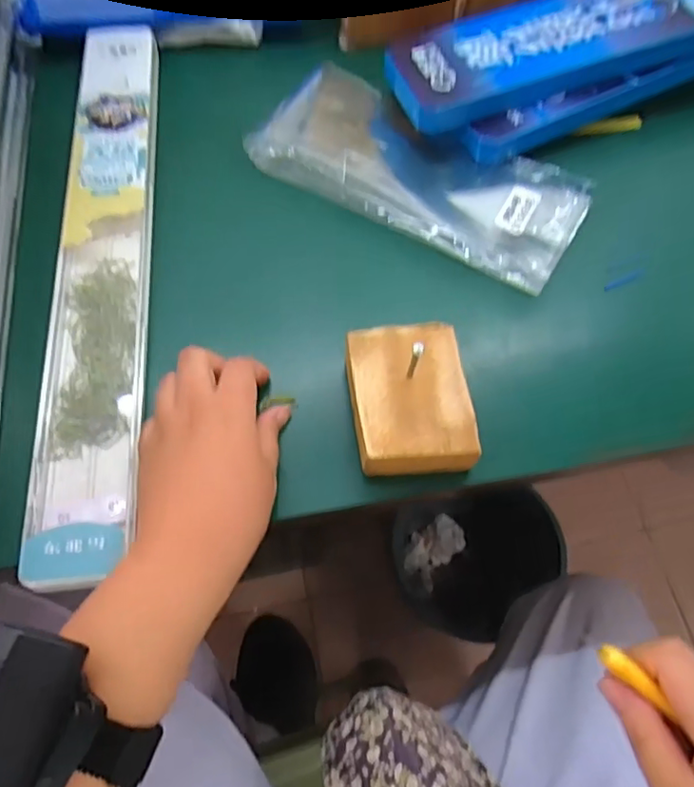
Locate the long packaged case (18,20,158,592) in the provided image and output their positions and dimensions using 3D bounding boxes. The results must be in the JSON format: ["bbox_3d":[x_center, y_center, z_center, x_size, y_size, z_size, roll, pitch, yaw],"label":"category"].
[{"bbox_3d":[-0.169,-0.099,0.409,0.059,0.026,0.444,-4,64,-5],"label":"long packaged case"}]

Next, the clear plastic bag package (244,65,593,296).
[{"bbox_3d":[0.062,-0.180,0.460,0.248,0.031,0.132,30,66,12],"label":"clear plastic bag package"}]

